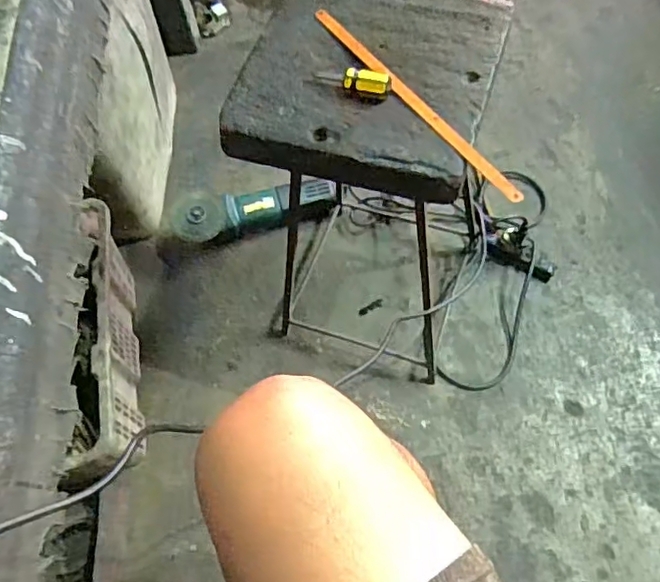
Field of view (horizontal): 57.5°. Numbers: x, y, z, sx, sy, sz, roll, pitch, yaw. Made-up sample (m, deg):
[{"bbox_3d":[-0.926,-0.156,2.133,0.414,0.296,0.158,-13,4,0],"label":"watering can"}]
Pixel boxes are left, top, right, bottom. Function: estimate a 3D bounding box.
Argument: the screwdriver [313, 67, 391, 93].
[{"bbox_3d":[0.021,-0.204,0.582,0.078,0.020,0.020,16,66,11],"label":"screwdriver"}]

